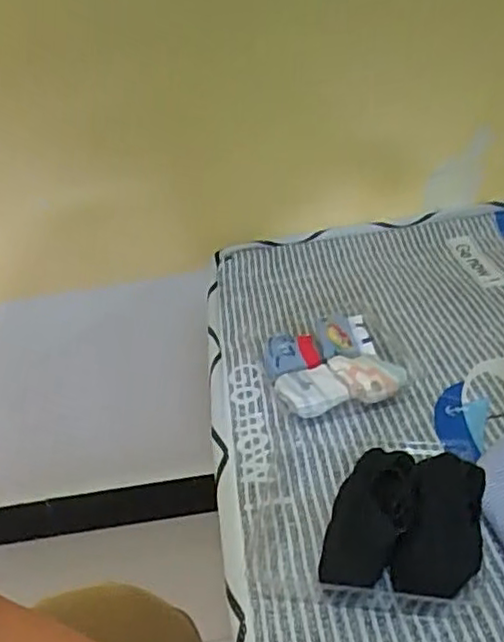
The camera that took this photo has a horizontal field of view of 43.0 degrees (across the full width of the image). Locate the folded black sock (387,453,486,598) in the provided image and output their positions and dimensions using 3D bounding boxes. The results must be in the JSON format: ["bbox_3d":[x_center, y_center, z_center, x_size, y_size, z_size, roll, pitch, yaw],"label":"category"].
[{"bbox_3d":[0.122,0.128,0.408,0.049,0.047,0.087,7,33,22],"label":"folded black sock"}]

